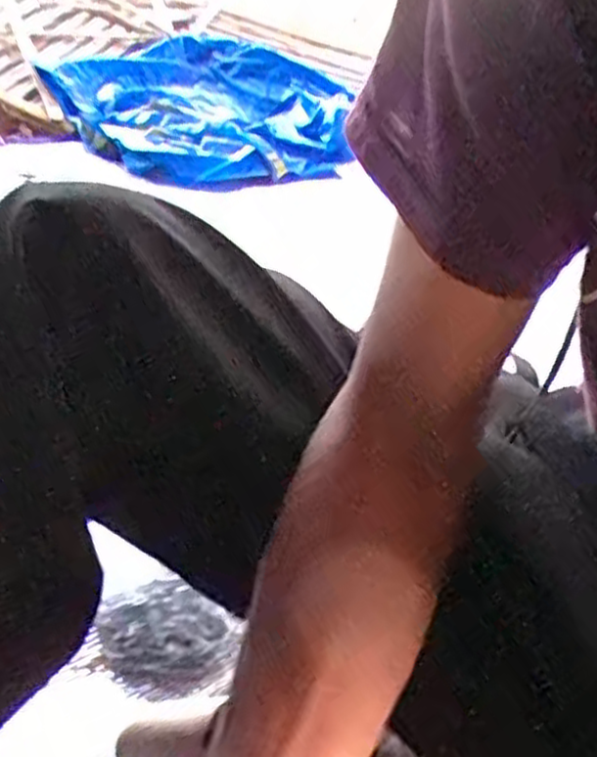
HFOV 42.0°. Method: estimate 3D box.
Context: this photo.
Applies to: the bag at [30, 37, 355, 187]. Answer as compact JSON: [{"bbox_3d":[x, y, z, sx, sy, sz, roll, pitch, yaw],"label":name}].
[{"bbox_3d":[-0.187,-0.506,1.440,0.488,0.148,0.552,-6,34,-22],"label":"bag"}]

